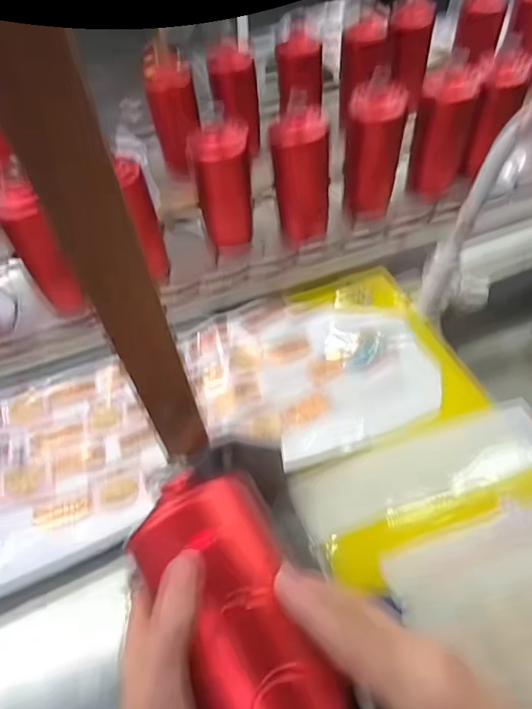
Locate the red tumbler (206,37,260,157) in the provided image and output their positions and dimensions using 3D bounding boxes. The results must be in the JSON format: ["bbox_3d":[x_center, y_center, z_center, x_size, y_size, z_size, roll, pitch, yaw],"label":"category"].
[{"bbox_3d":[-0.058,-0.462,0.849,0.080,0.168,0.066,4,52,9],"label":"red tumbler"}]

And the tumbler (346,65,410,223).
[{"bbox_3d":[0.160,-0.303,0.703,0.065,0.185,0.067,-3,51,4],"label":"tumbler"}]

